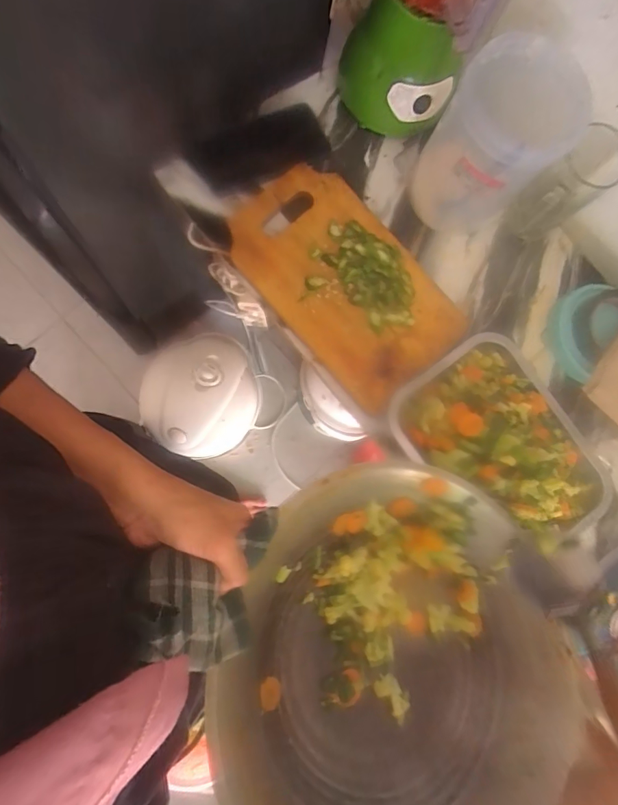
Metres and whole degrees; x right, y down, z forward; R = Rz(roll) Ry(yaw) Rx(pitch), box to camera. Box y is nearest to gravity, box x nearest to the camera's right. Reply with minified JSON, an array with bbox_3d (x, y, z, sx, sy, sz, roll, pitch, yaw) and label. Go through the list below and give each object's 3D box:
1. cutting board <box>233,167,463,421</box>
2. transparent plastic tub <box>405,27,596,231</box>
[{"bbox_3d":[0.042,-0.147,0.533,0.172,0.021,0.288,-42,90,-7],"label":"cutting board"},{"bbox_3d":[0.209,-0.290,0.510,0.133,0.168,0.135,0,77,-1],"label":"transparent plastic tub"}]

